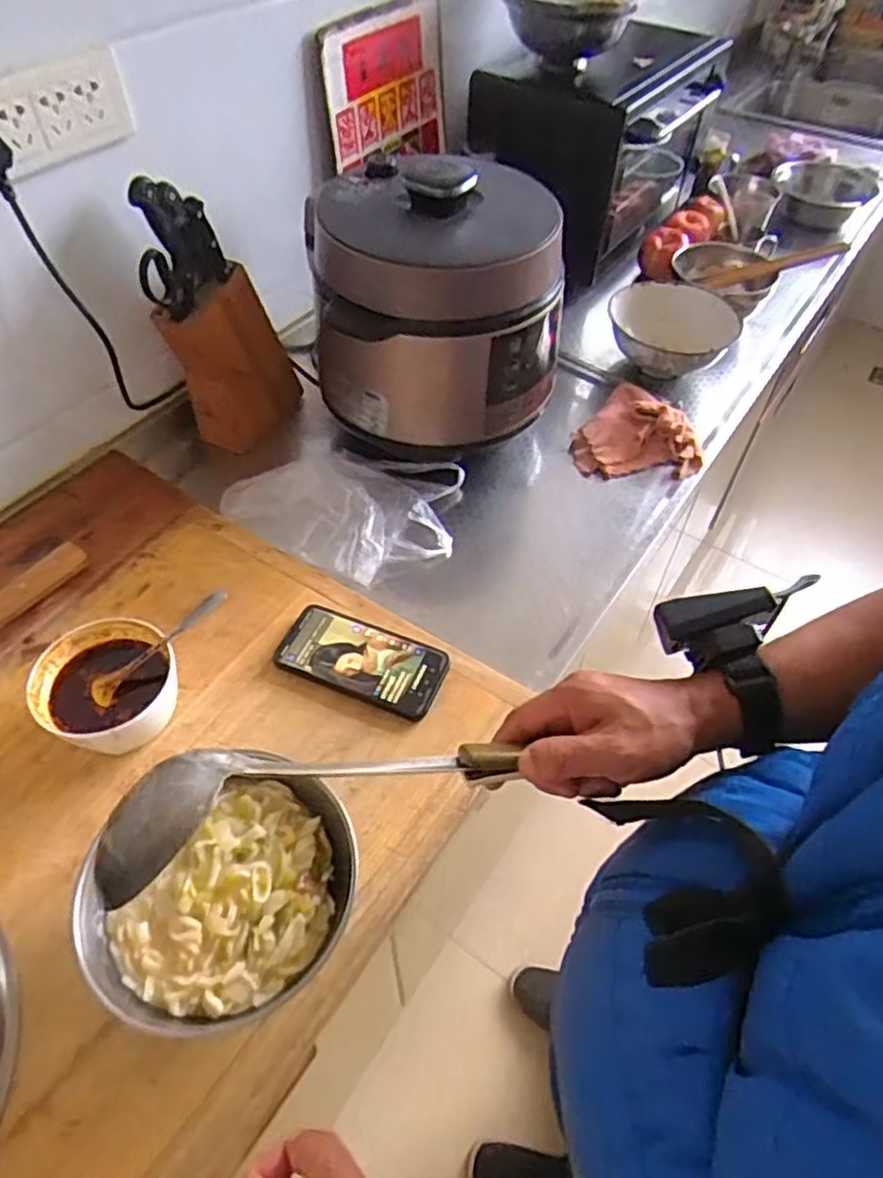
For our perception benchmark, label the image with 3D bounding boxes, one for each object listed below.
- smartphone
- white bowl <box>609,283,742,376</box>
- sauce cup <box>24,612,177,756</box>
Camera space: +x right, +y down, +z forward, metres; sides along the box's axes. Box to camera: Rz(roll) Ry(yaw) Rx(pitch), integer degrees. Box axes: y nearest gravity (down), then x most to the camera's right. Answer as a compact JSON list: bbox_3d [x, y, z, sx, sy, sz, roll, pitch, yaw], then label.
[{"bbox_3d":[-0.075,0.065,0.662,0.153,0.013,0.076,15,53,18],"label":"smartphone"},{"bbox_3d":[0.327,-0.362,1.005,0.168,0.099,0.168,-3,50,3],"label":"white bowl"},{"bbox_3d":[-0.283,0.087,0.612,0.111,0.059,0.108,-3,50,3],"label":"sauce cup"}]

